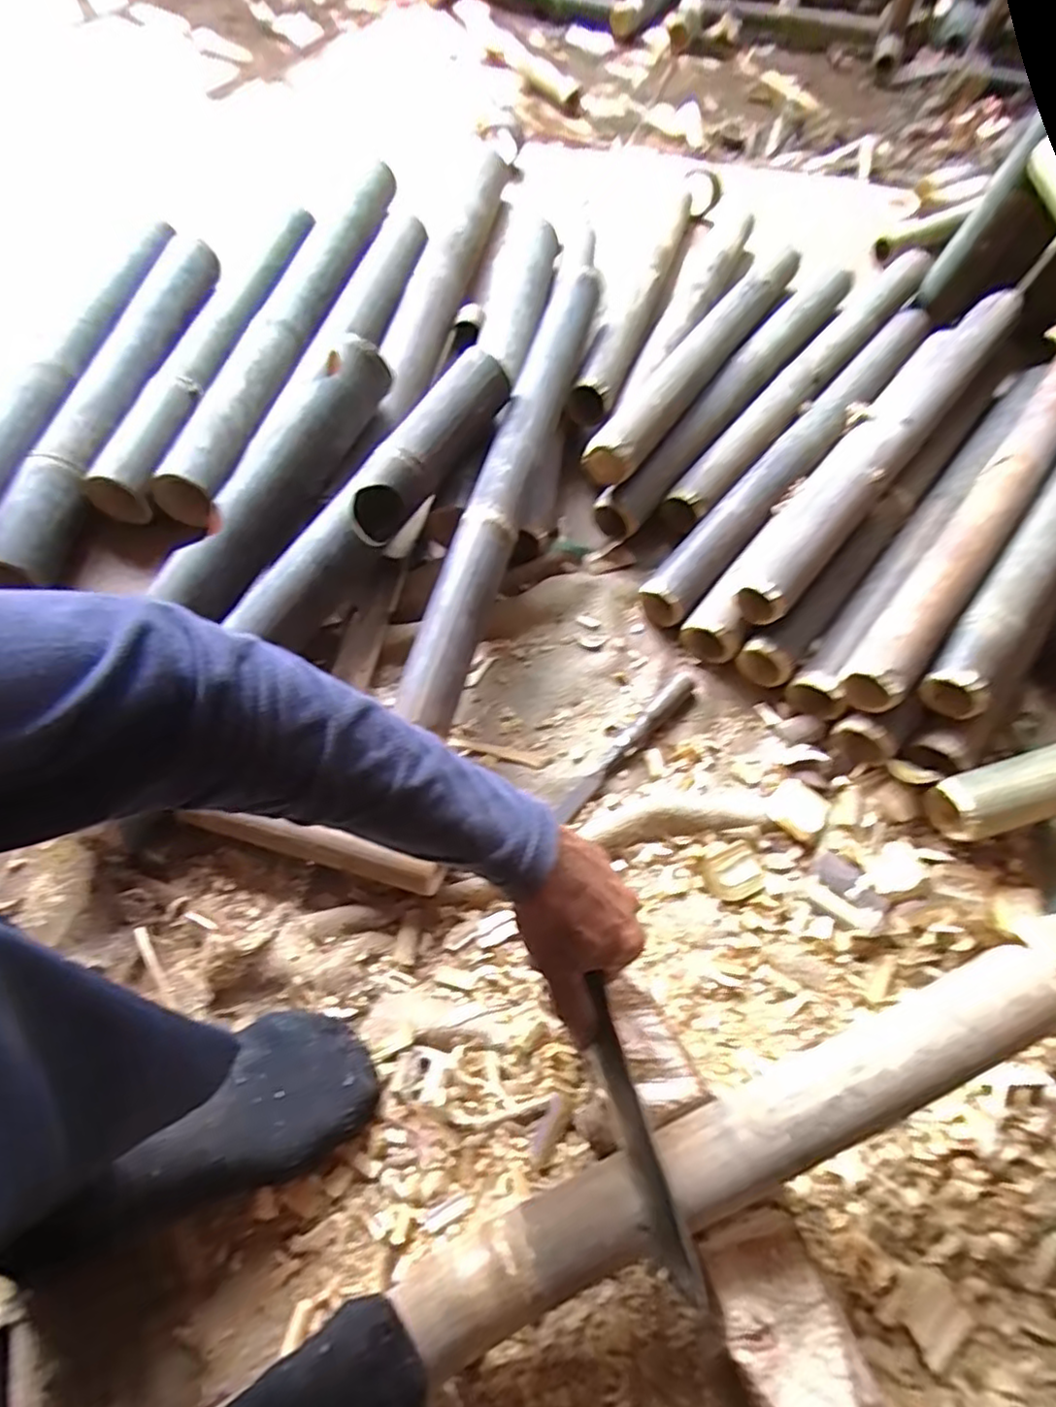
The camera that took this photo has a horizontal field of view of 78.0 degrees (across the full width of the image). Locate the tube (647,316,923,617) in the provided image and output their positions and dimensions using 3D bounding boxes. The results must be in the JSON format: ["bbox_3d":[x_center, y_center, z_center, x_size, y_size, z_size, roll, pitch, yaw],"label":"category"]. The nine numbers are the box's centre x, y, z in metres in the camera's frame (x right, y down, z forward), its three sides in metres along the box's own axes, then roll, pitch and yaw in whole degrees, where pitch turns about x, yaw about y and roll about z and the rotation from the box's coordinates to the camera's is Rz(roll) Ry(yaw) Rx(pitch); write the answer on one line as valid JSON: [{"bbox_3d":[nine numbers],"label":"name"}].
[{"bbox_3d":[0.337,-0.313,0.811,0.051,0.050,0.623,35,68,18],"label":"tube"}]

